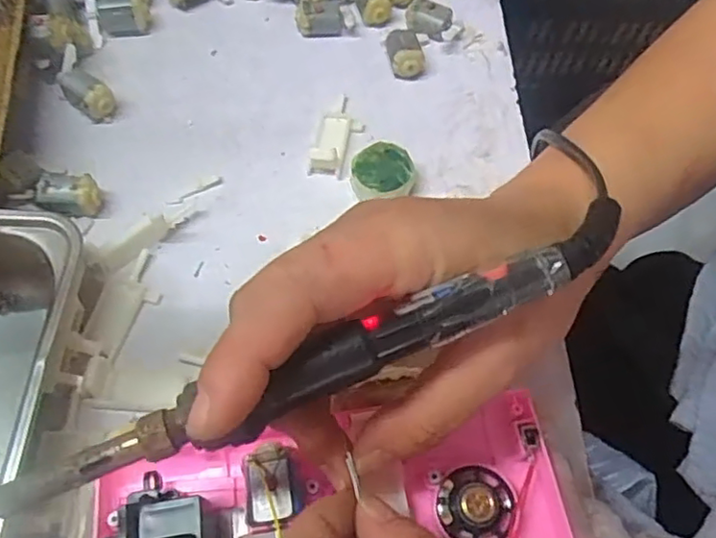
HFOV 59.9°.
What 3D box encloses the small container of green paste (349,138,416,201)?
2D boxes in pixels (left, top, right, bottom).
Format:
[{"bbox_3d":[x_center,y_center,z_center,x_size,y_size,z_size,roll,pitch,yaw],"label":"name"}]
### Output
[{"bbox_3d":[0.013,-0.050,0.332,0.033,0.016,0.031,2,61,-4],"label":"small container of green paste"}]

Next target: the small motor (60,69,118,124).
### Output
[{"bbox_3d":[-0.150,-0.095,0.346,0.029,0.020,0.016,37,65,15],"label":"small motor"}]

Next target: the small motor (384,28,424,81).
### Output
[{"bbox_3d":[0.028,-0.131,0.377,0.020,0.018,0.030,-5,62,-7],"label":"small motor"}]

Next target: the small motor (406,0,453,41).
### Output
[{"bbox_3d":[0.044,-0.157,0.390,0.028,0.017,0.014,22,62,7],"label":"small motor"}]

